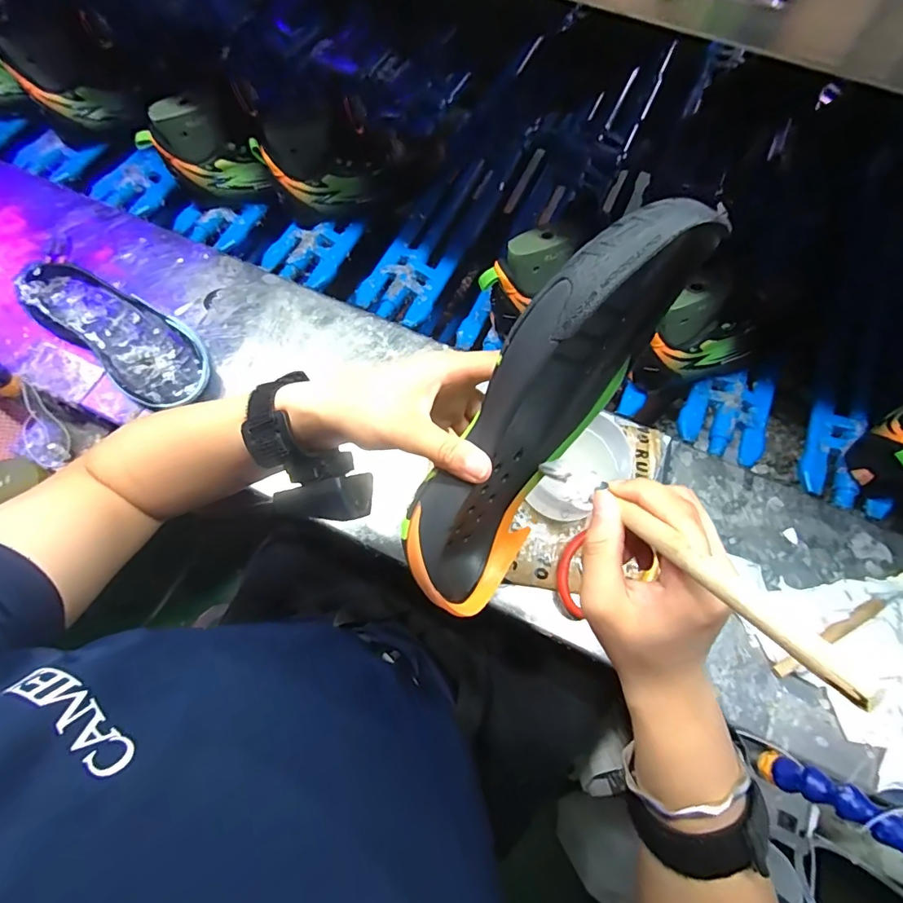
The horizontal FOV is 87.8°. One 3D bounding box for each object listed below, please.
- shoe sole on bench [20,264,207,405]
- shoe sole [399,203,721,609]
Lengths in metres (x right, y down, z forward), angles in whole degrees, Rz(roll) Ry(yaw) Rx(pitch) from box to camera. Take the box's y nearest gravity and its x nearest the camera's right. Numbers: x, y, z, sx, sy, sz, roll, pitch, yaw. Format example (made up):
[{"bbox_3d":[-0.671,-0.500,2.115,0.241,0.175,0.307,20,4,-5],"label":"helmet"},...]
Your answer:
[{"bbox_3d":[-0.368,-0.135,0.519,0.228,0.047,0.093,36,73,11],"label":"shoe sole on bench"},{"bbox_3d":[0.045,-0.015,0.262,0.061,0.240,0.090,33,30,10],"label":"shoe sole"}]

